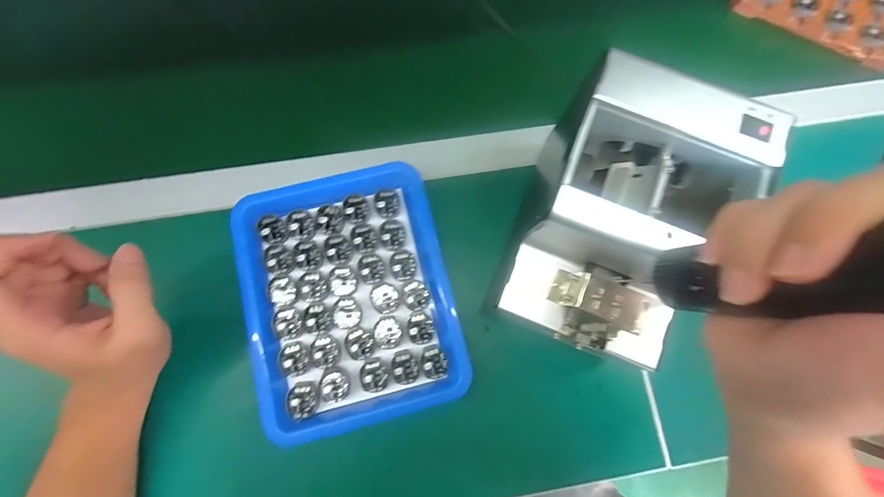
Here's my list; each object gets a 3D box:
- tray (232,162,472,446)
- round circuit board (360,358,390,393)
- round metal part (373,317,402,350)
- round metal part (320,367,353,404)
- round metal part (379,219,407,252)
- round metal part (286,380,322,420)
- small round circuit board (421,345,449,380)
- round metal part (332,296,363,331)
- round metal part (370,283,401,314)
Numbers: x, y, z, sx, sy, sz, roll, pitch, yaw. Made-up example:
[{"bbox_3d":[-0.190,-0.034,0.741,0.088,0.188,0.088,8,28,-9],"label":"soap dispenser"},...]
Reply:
[{"bbox_3d":[-0.080,0.042,0.338,0.171,0.049,0.209,-13,72,-3],"label":"tray"},{"bbox_3d":[-0.058,0.109,0.328,0.024,0.004,0.027,-16,77,-5],"label":"round circuit board"},{"bbox_3d":[-0.048,0.075,0.336,0.024,0.004,0.027,-22,78,-6],"label":"round metal part"},{"bbox_3d":[-0.090,0.115,0.322,0.025,0.006,0.027,0,76,-1],"label":"round metal part"},{"bbox_3d":[-0.046,-0.013,0.354,0.024,0.008,0.030,9,76,1],"label":"round metal part"},{"bbox_3d":[-0.117,0.127,0.321,0.027,0.006,0.030,34,78,7],"label":"round metal part"},{"bbox_3d":[-0.007,0.099,0.331,0.023,0.004,0.027,-16,77,-5],"label":"small round circuit board"},{"bbox_3d":[-0.084,0.057,0.337,0.025,0.004,0.028,-15,77,-5],"label":"round metal part"},{"bbox_3d":[-0.051,0.045,0.343,0.027,0.004,0.025,28,77,6],"label":"round metal part"}]

